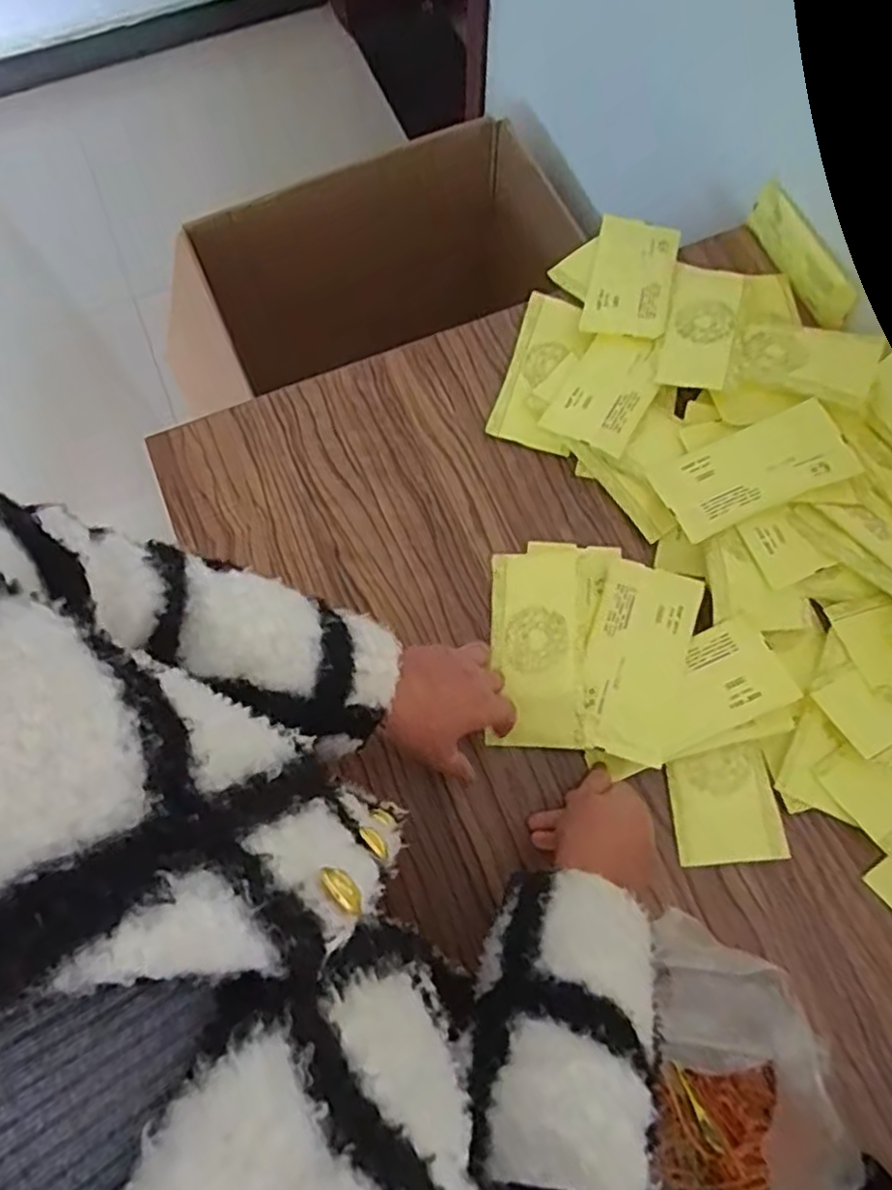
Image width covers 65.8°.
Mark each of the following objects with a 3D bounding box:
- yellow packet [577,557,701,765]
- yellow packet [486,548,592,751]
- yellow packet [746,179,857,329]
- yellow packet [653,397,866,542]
[{"bbox_3d":[0.167,0.054,0.603,0.085,0.007,0.172,16,70,7],"label":"yellow packet"},{"bbox_3d":[0.082,0.044,0.616,0.084,0.014,0.178,-2,74,16],"label":"yellow packet"},{"bbox_3d":[0.376,-0.360,0.735,0.013,0.049,0.171,-15,71,-30],"label":"yellow packet"},{"bbox_3d":[0.285,-0.117,0.638,0.172,0.010,0.084,-24,64,-1],"label":"yellow packet"}]

